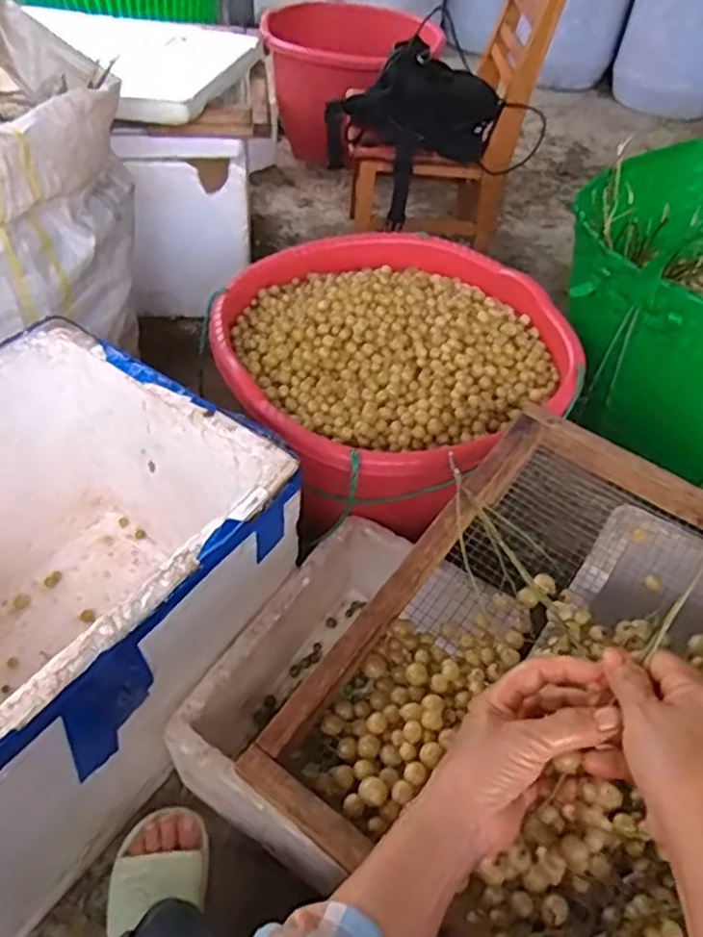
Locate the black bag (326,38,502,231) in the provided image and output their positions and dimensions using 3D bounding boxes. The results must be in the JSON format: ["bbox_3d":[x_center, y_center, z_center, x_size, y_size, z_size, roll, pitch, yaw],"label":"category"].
[{"bbox_3d":[0.099,-0.639,1.302,0.309,0.304,0.099,17,49,9],"label":"black bag"}]

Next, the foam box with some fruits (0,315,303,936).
[{"bbox_3d":[-0.345,0.162,0.716,0.368,0.339,0.481,30,52,19],"label":"foam box with some fruits"}]

